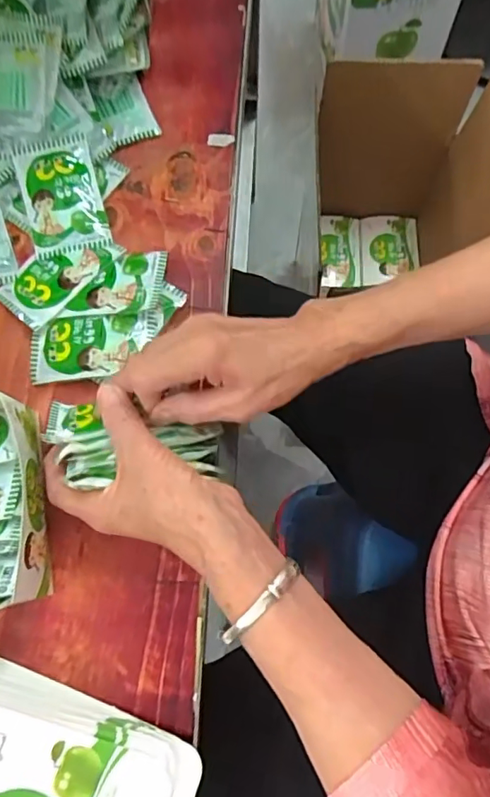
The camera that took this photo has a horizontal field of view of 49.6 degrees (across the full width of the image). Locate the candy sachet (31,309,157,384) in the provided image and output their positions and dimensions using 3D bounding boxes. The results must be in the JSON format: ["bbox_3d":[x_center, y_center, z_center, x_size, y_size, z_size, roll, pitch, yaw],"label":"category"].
[{"bbox_3d":[-0.126,-0.042,0.437,0.101,0.017,0.053,-5,75,-1],"label":"candy sachet"}]

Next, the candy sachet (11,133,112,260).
[{"bbox_3d":[-0.164,-0.181,0.476,0.067,0.022,0.109,-16,75,-4],"label":"candy sachet"}]

